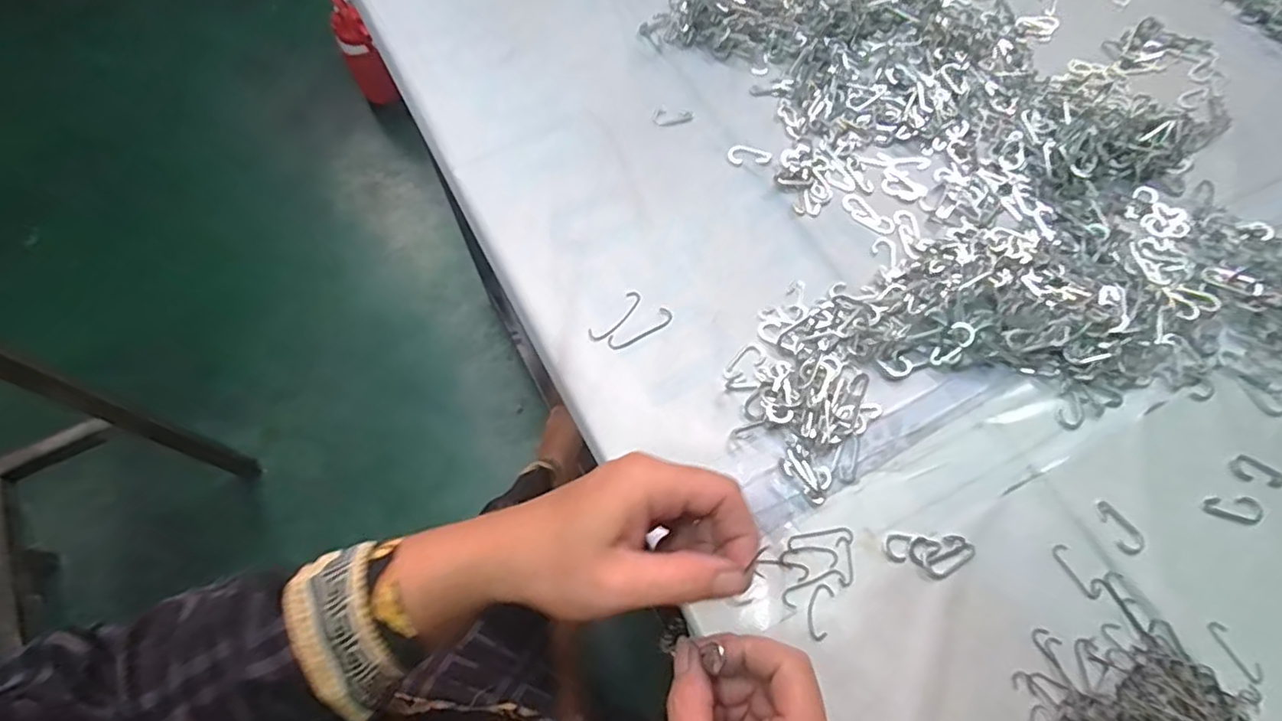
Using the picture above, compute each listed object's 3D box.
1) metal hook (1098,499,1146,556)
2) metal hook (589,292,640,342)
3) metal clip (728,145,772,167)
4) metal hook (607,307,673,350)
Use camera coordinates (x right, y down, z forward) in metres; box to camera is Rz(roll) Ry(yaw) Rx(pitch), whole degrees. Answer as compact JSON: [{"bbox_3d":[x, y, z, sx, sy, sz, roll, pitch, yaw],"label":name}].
[{"bbox_3d":[0.316,0.109,0.400,0.019,0.005,0.036,-25,68,-11],"label":"metal hook"},{"bbox_3d":[-0.018,-0.033,0.459,0.014,0.004,0.052,39,71,15],"label":"metal hook"},{"bbox_3d":[0.094,-0.179,0.528,0.036,0.006,0.021,6,66,2],"label":"metal clip"},{"bbox_3d":[0.000,-0.024,0.456,0.053,0.004,0.014,-29,69,-13],"label":"metal hook"}]

